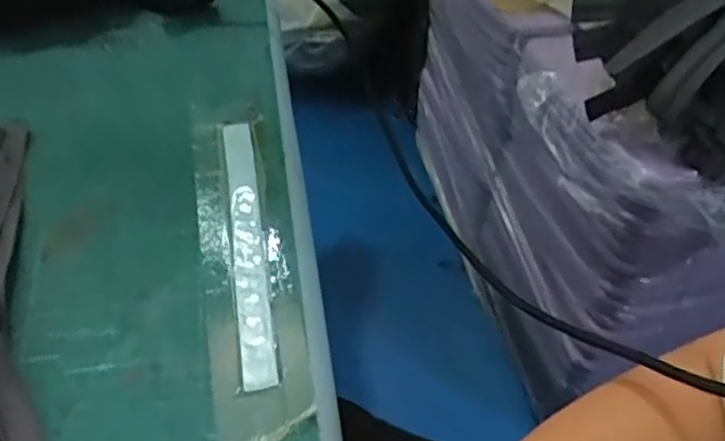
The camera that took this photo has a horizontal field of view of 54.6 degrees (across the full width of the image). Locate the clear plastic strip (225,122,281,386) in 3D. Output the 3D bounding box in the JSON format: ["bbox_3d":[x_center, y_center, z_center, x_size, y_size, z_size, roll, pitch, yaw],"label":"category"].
[{"bbox_3d":[-0.074,0.010,0.447,0.020,0.004,0.210,-11,50,-3],"label":"clear plastic strip"}]

